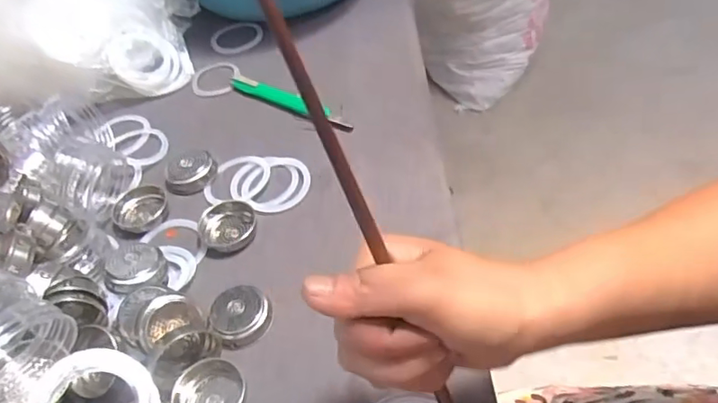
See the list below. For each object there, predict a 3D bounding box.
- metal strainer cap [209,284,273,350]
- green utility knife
[{"bbox_3d":[-0.080,0.077,0.383,0.040,0.014,0.041,-3,49,4],"label":"metal strainer cap"},{"bbox_3d":[-0.063,-0.095,0.532,0.142,0.008,0.021,24,58,27],"label":"green utility knife"}]

